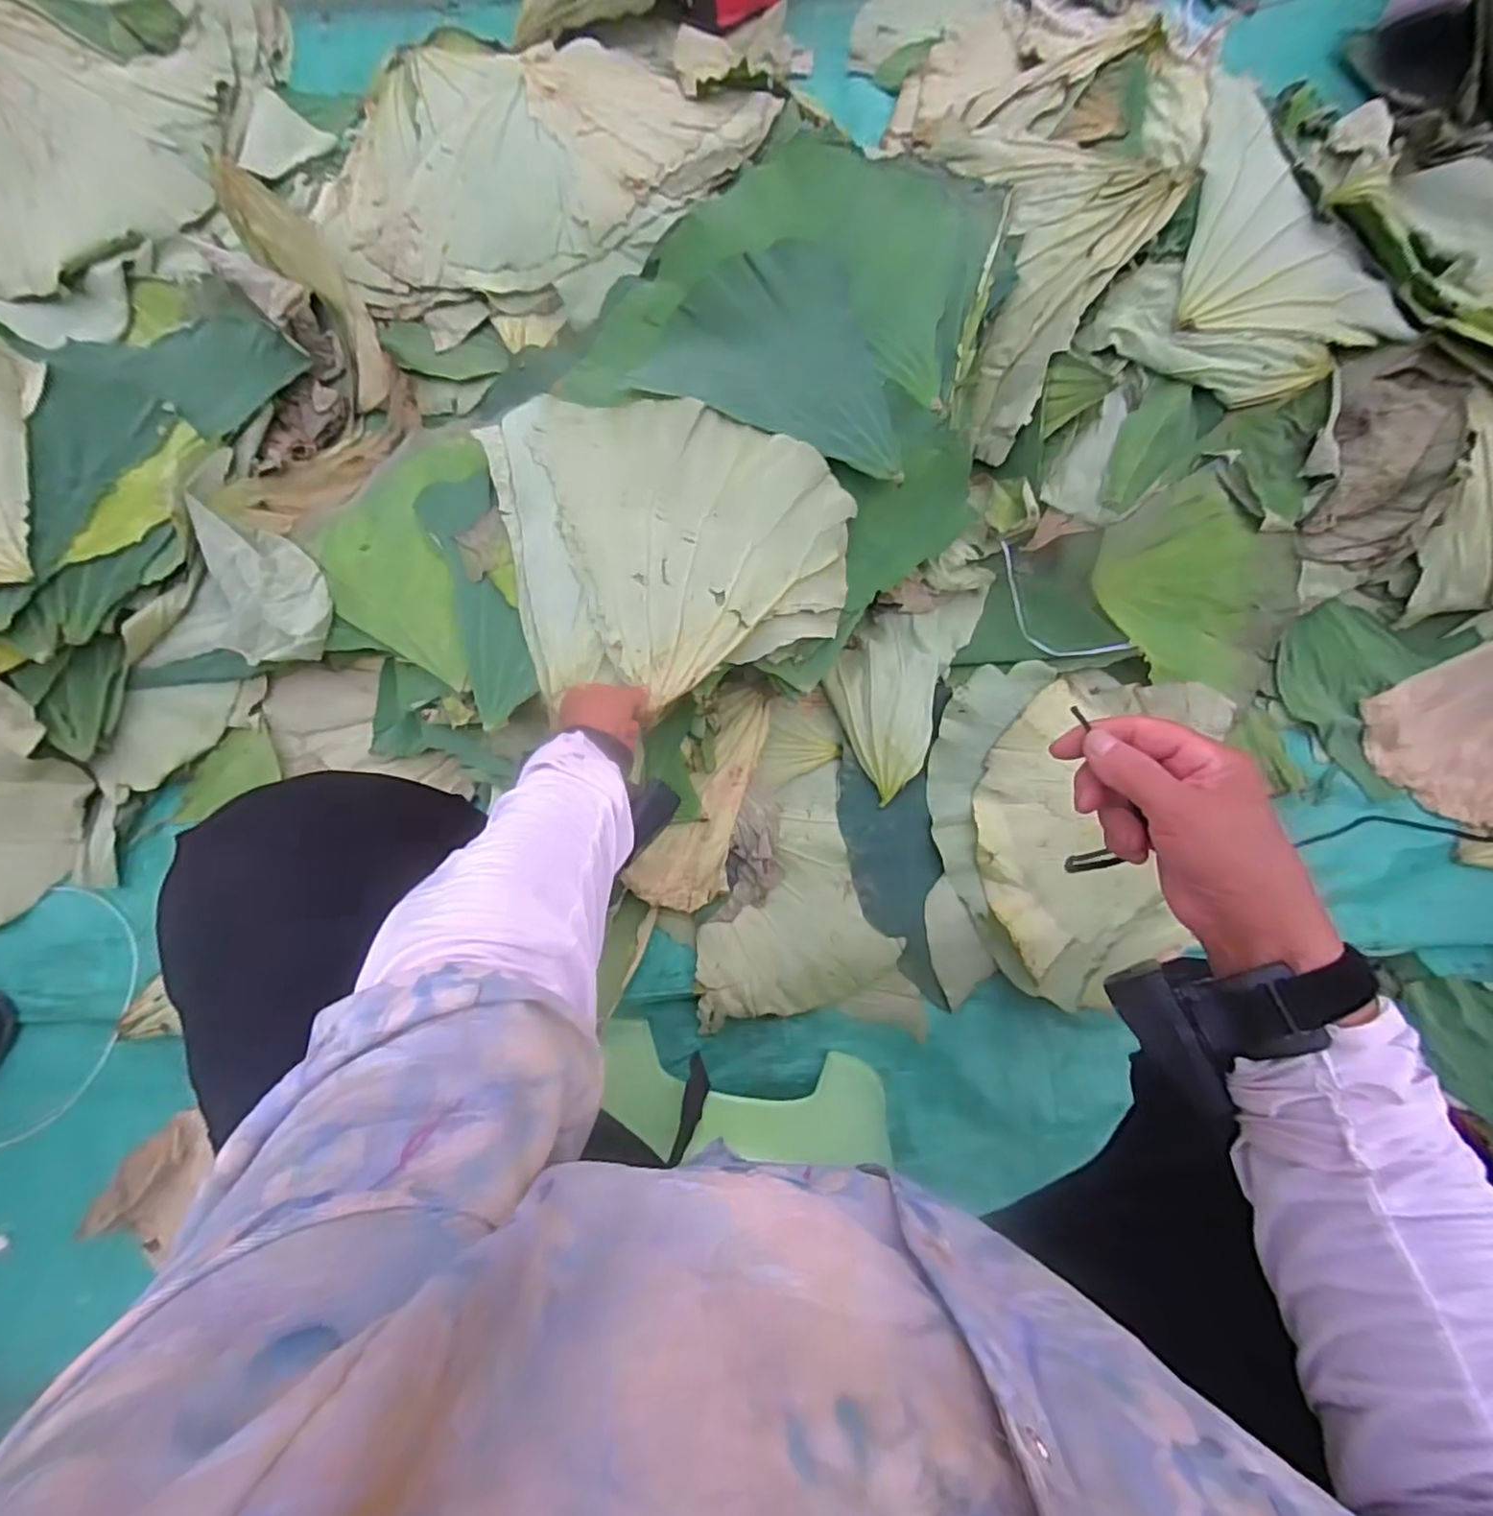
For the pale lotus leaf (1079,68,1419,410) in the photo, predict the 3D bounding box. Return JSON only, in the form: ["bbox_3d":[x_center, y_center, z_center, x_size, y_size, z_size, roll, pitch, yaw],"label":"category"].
[{"bbox_3d":[0.574,-0.541,0.738,0.295,0.050,0.319,25,80,7],"label":"pale lotus leaf"}]

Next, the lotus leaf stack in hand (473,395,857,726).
[{"bbox_3d":[-0.067,-0.222,0.671,0.318,0.052,0.313,-13,84,-4],"label":"lotus leaf stack in hand"}]

